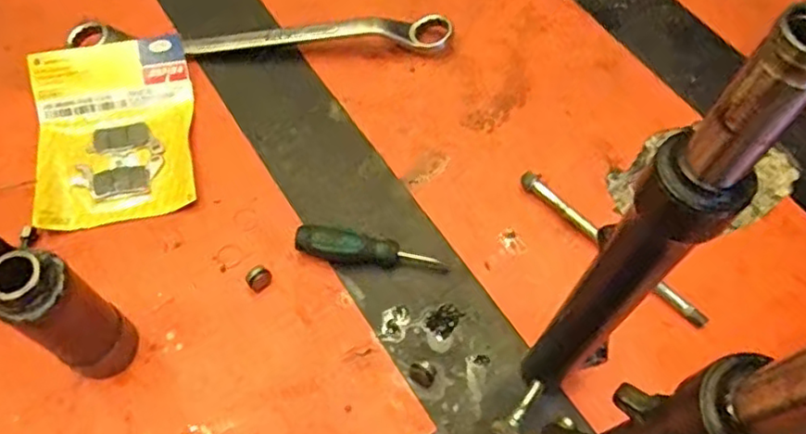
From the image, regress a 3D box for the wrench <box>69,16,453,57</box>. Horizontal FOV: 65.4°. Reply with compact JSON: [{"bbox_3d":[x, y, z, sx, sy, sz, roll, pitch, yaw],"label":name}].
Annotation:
[{"bbox_3d":[-0.149,-0.198,0.675,0.403,0.025,0.043,-2,61,-4],"label":"wrench"}]

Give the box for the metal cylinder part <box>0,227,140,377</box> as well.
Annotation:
[{"bbox_3d":[-0.275,0.049,0.468,0.145,0.156,0.046,37,66,17],"label":"metal cylinder part"}]

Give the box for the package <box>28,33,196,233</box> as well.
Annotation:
[{"bbox_3d":[-0.283,-0.088,0.612,0.142,0.023,0.197,-10,62,-8],"label":"package"}]

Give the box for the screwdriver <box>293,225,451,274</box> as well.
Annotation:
[{"bbox_3d":[-0.029,0.031,0.551,0.132,0.021,0.026,13,61,4],"label":"screwdriver"}]

